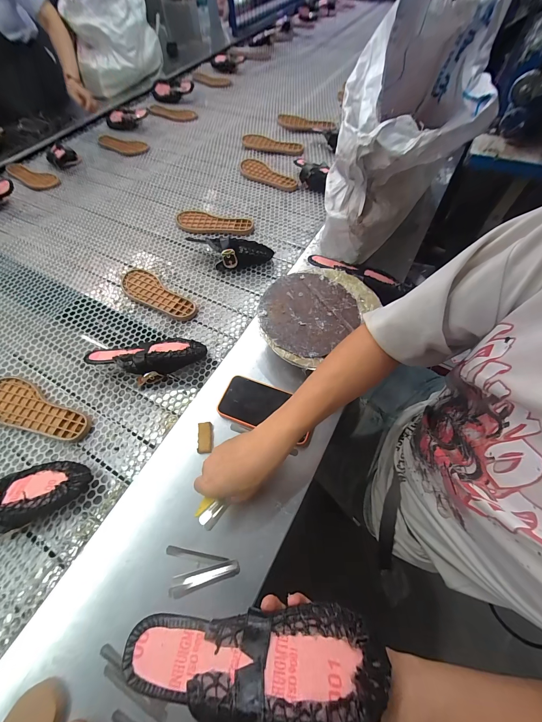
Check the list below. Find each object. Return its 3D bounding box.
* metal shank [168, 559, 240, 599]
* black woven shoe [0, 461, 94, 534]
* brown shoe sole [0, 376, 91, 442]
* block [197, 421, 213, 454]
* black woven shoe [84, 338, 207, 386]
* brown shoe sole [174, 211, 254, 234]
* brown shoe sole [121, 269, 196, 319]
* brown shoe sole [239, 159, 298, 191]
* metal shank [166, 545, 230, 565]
[{"bbox_3d":[-0.090,0.291,0.365,0.093,0.004,0.023,-15,61,-4],"label":"metal shank"},{"bbox_3d":[-0.393,0.215,0.417,0.213,0.062,0.086,-15,62,-8],"label":"black woven shoe"},{"bbox_3d":[-0.442,0.094,0.512,0.225,0.013,0.079,17,63,14],"label":"brown shoe sole"},{"bbox_3d":[-0.110,0.128,0.457,0.025,0.011,0.052,-8,60,0],"label":"block"},{"bbox_3d":[-0.239,-0.005,0.536,0.217,0.061,0.093,-10,62,-5],"label":"black woven shoe"},{"bbox_3d":[-0.164,-0.397,0.779,0.226,0.014,0.083,7,61,8],"label":"brown shoe sole"},{"bbox_3d":[-0.277,-0.158,0.653,0.232,0.012,0.082,34,68,21],"label":"brown shoe sole"},{"bbox_3d":[-0.012,-0.602,0.887,0.226,0.022,0.082,33,68,20],"label":"brown shoe sole"},{"bbox_3d":[-0.104,0.272,0.378,0.087,0.005,0.011,7,61,8],"label":"metal shank"}]

